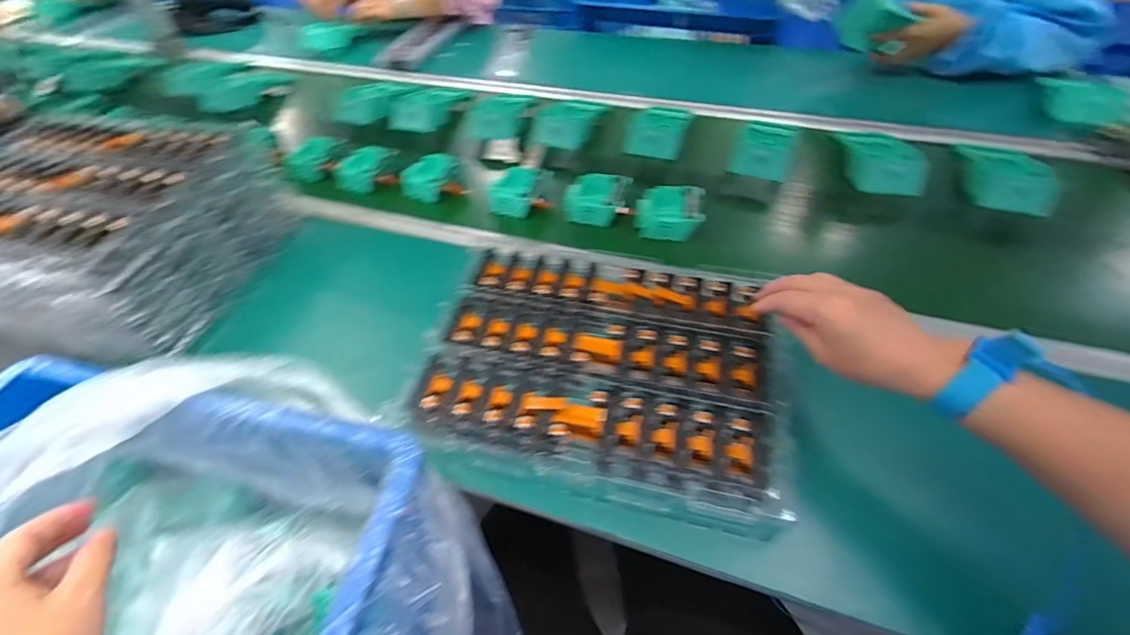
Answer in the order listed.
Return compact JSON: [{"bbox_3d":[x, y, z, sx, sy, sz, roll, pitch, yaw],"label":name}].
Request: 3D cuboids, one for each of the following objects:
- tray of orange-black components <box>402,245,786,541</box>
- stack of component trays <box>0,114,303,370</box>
[{"bbox_3d":[0.041,0.041,0.507,0.358,0.029,0.266,10,52,12],"label":"tray of orange-black components"},{"bbox_3d":[-0.608,-0.115,0.635,0.387,0.155,0.275,10,52,12],"label":"stack of component trays"}]

